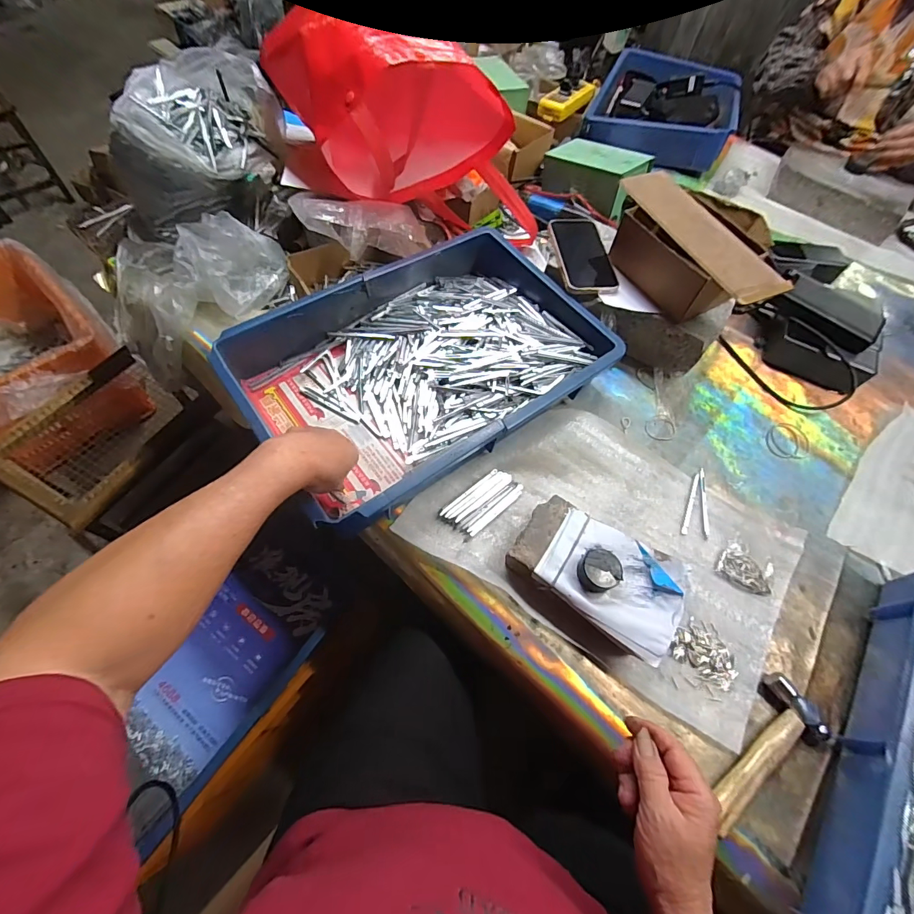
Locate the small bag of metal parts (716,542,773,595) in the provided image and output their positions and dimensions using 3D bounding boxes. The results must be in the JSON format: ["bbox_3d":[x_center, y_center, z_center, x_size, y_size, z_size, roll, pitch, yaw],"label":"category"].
[{"bbox_3d":[0.330,0.127,0.478,0.055,0.016,0.044,30,63,11],"label":"small bag of metal parts"}]

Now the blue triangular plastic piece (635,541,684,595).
[{"bbox_3d":[0.203,0.115,0.430,0.020,0.007,0.061,-24,66,-17],"label":"blue triangular plastic piece"}]

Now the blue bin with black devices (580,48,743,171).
[{"bbox_3d":[0.426,-0.718,0.873,0.266,0.074,0.301,23,62,8],"label":"blue bin with black devices"}]

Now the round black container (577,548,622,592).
[{"bbox_3d":[0.142,0.113,0.421,0.037,0.024,0.038,2,61,-4],"label":"round black container"}]

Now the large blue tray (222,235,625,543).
[{"bbox_3d":[-0.037,-0.121,0.531,0.418,0.085,0.270,-32,67,-17],"label":"large blue tray"}]

